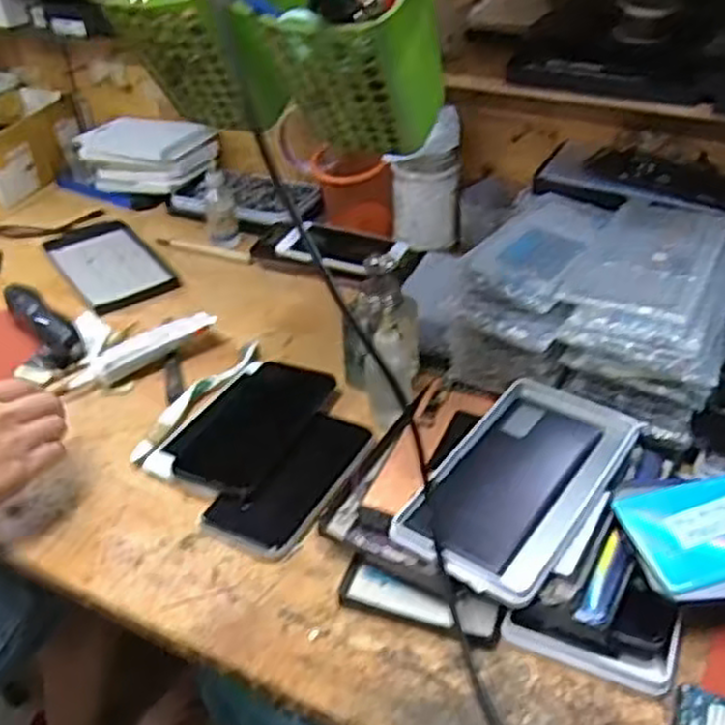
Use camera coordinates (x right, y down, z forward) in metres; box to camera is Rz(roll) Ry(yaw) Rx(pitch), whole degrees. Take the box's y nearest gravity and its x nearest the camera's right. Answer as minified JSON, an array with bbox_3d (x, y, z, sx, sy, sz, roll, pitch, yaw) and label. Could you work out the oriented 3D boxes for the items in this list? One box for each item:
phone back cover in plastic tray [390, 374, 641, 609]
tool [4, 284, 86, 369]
[{"bbox_3d":[0.111,0.083,0.540,0.104,0.014,0.188,25,46,28],"label":"phone back cover in plastic tray"},{"bbox_3d":[-0.310,-0.040,0.749,0.039,0.032,0.130,-26,43,-28],"label":"tool"}]

